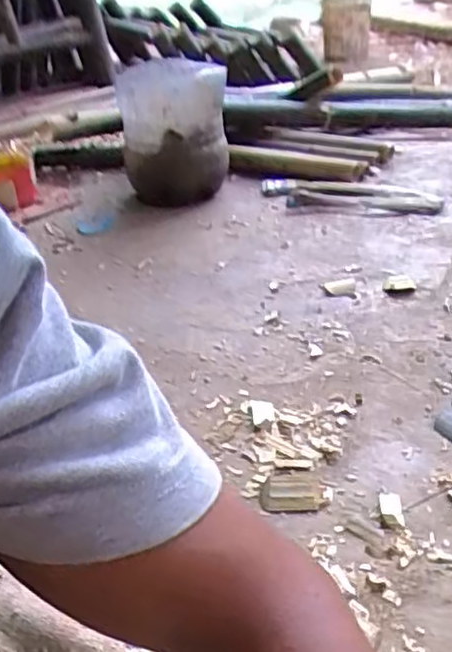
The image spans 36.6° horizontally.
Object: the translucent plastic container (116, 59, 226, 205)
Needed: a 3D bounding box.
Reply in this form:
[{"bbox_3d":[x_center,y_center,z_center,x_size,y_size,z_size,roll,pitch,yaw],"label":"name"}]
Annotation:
[{"bbox_3d":[-0.115,-0.420,1.522,0.236,0.294,0.260,-8,30,-2],"label":"translucent plastic container"}]

